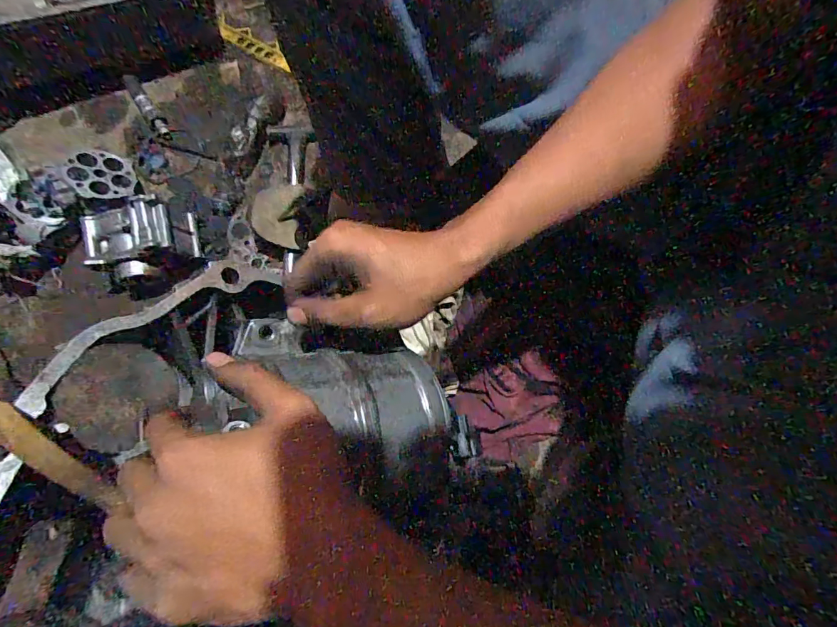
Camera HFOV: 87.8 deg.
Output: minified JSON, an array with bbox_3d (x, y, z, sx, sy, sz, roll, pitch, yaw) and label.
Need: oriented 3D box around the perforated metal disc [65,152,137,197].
[{"bbox_3d":[-0.463,-0.202,0.637,0.081,0.007,0.079,7,61,-33],"label":"perforated metal disc"}]

